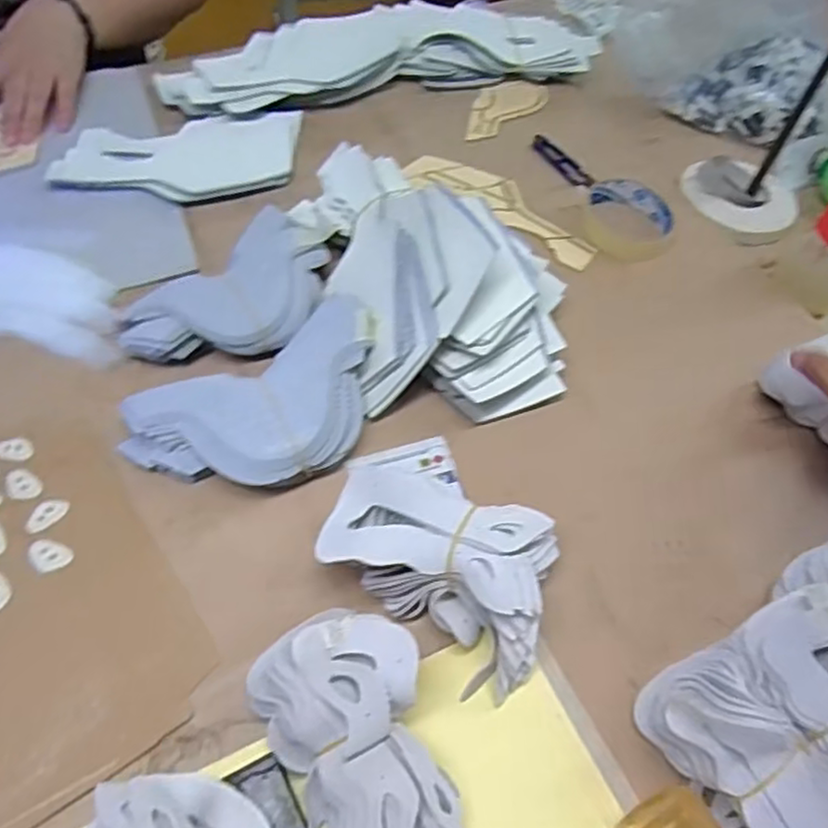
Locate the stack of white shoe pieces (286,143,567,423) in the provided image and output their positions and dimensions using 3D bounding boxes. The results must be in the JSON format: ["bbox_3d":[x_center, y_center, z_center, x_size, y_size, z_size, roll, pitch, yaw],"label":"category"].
[{"bbox_3d":[0.018,-0.120,0.539,0.181,0.086,0.256,-17,60,-16],"label":"stack of white shoe pieces"}]

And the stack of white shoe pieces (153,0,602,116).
[{"bbox_3d":[-0.034,-0.389,0.740,0.454,0.036,0.125,-12,59,-13],"label":"stack of white shoe pieces"}]

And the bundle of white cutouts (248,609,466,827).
[{"bbox_3d":[-0.027,0.173,0.358,0.081,0.055,0.131,-23,62,-18],"label":"bundle of white cutouts"}]

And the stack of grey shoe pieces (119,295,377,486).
[{"bbox_3d":[-0.097,-0.003,0.472,0.185,0.044,0.109,-28,64,-21],"label":"stack of grey shoe pieces"}]

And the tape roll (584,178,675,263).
[{"bbox_3d":[0.199,-0.180,0.638,0.080,0.021,0.089,-12,59,-13],"label":"tape roll"}]

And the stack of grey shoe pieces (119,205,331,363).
[{"bbox_3d":[-0.133,-0.091,0.533,0.112,0.035,0.172,35,61,17],"label":"stack of grey shoe pieces"}]

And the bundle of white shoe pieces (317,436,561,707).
[{"bbox_3d":[0.022,0.075,0.426,0.159,0.062,0.121,34,61,16],"label":"bundle of white shoe pieces"}]

